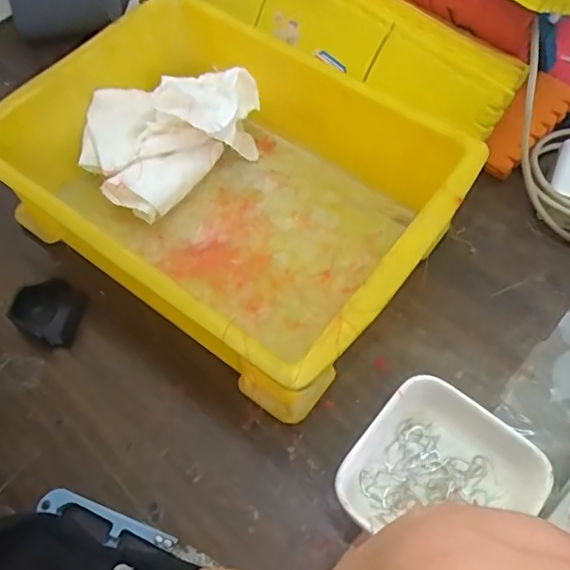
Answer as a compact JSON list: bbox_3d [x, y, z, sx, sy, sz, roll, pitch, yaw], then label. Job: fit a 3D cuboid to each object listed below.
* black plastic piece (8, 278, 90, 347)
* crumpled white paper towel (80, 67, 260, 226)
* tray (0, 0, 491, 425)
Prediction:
[{"bbox_3d":[-0.140,0.014,0.341,0.038,0.015,0.036,28,65,14],"label":"black plastic piece"},{"bbox_3d":[-0.076,-0.105,0.375,0.120,0.055,0.080,-39,68,-19],"label":"crumpled white paper towel"},{"bbox_3d":[-0.035,-0.061,0.344,0.247,0.075,0.180,33,66,17],"label":"tray"}]

